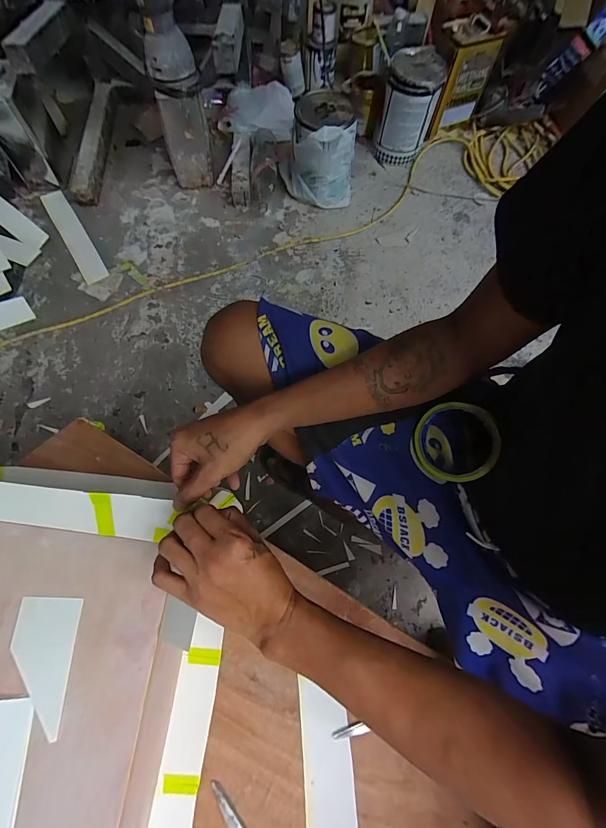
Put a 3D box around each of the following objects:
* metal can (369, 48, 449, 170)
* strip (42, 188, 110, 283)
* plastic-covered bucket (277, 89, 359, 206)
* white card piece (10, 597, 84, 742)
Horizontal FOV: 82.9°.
[{"bbox_3d":[0.308,-0.902,1.018,0.157,0.205,0.179,13,70,2],"label":"metal can"},{"bbox_3d":[-0.650,-0.506,0.970,0.066,0.011,0.347,-33,77,-6],"label":"strip"},{"bbox_3d":[0.046,-0.724,0.963,0.190,0.230,0.170,-15,72,-8],"label":"plastic-covered bucket"},{"bbox_3d":[-0.250,0.236,0.326,0.059,0.004,0.109,-1,70,-3],"label":"white card piece"}]

